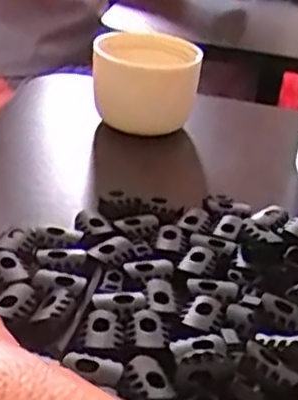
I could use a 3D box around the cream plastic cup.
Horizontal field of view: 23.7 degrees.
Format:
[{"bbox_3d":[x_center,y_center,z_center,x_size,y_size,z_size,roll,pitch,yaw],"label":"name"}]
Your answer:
[{"bbox_3d":[-0.002,-0.075,0.453,0.065,0.042,0.063,4,29,-3],"label":"cream plastic cup"}]

